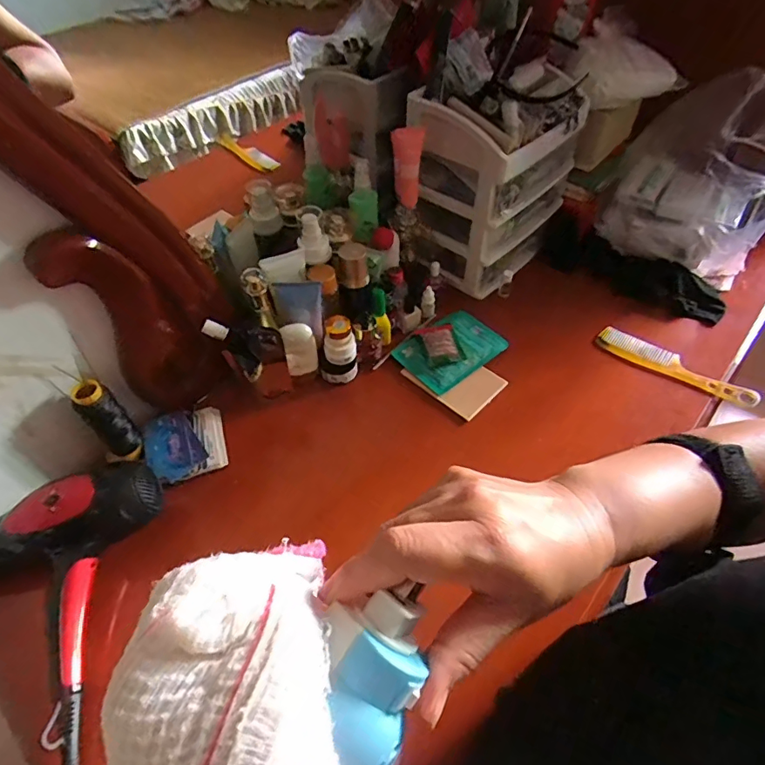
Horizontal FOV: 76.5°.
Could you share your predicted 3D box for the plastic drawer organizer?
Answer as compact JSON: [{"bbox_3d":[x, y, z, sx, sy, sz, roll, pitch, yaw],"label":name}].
[{"bbox_3d":[0.173,-0.321,0.763,0.175,0.259,0.242,32,59,24],"label":"plastic drawer organizer"}]

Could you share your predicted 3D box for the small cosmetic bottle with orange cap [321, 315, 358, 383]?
[{"bbox_3d":[-0.059,-0.044,0.654,0.048,0.093,0.045,1,52,2],"label":"small cosmetic bottle with orange cap"}]

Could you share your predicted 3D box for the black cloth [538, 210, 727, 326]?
[{"bbox_3d":[0.400,-0.180,0.780,0.288,0.020,0.106,28,66,12],"label":"black cloth"}]

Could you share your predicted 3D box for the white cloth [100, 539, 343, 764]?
[{"bbox_3d":[-0.050,0.130,0.178,0.076,0.063,0.131,-12,52,-8],"label":"white cloth"}]

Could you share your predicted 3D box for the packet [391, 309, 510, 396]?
[{"bbox_3d":[0.100,-0.052,0.704,0.145,0.013,0.105,-37,59,-24],"label":"packet"}]

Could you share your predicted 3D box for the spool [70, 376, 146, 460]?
[{"bbox_3d":[-0.321,0.048,0.567,0.040,0.120,0.040,-13,52,-9],"label":"spool"}]

